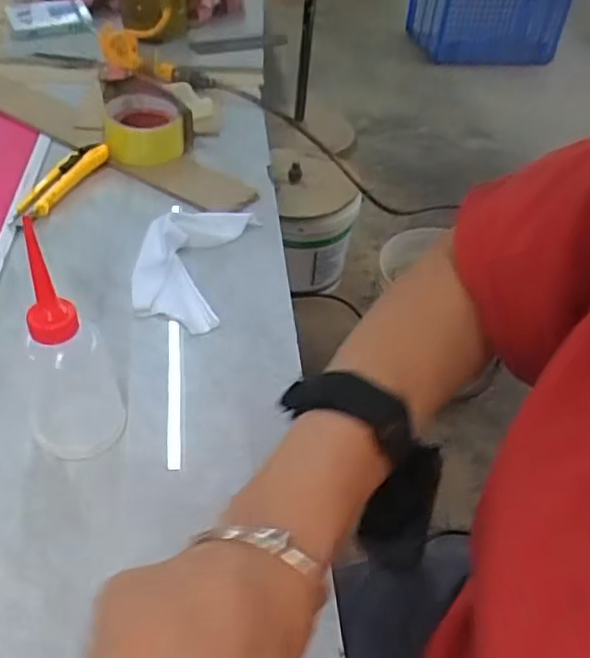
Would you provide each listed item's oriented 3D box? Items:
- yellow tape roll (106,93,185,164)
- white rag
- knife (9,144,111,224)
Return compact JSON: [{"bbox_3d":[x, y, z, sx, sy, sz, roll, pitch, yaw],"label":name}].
[{"bbox_3d":[-0.178,-0.238,0.757,0.088,0.053,0.084,-6,44,-11],"label":"yellow tape roll"},{"bbox_3d":[-0.101,-0.072,0.605,0.090,0.031,0.170,9,43,4],"label":"white rag"},{"bbox_3d":[-0.253,-0.158,0.689,0.032,0.026,0.143,15,44,11],"label":"knife"}]

